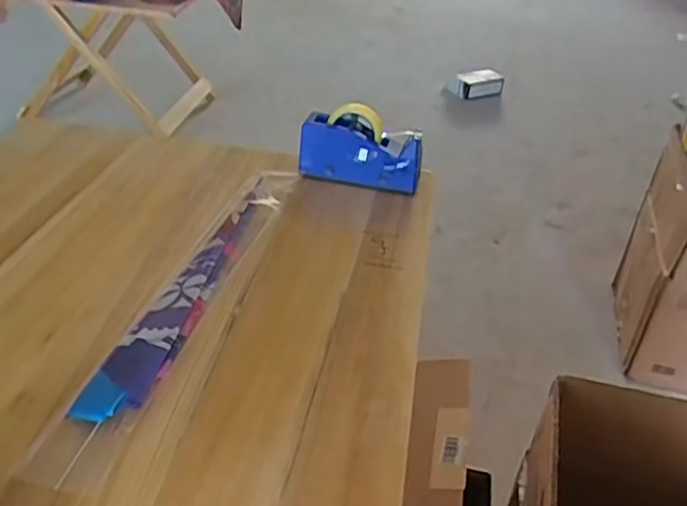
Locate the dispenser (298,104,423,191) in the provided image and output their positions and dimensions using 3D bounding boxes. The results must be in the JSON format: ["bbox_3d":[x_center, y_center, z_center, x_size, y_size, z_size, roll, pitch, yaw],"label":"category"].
[{"bbox_3d":[0.030,-0.172,1.081,0.199,0.118,0.060,11,35,8],"label":"dispenser"}]

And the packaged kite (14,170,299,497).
[{"bbox_3d":[-0.192,0.040,0.851,0.093,0.023,0.617,11,35,8],"label":"packaged kite"}]

